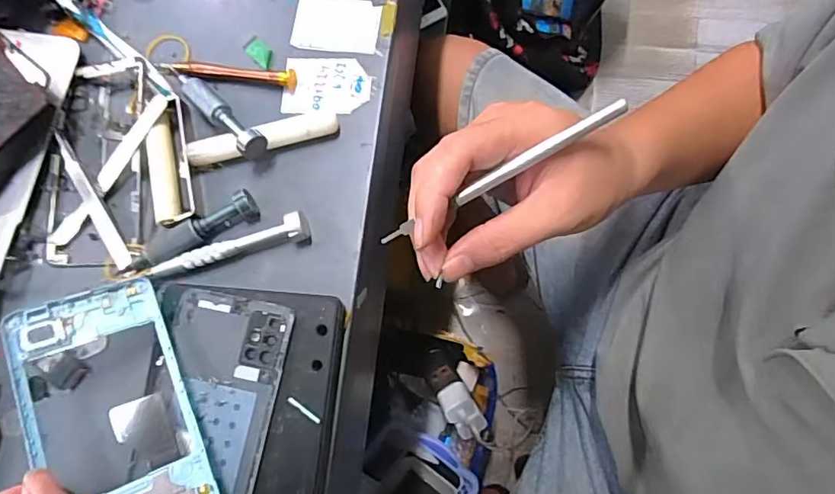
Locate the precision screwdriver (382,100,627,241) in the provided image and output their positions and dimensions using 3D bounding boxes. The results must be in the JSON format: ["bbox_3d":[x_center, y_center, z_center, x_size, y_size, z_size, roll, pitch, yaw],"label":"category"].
[{"bbox_3d":[0.043,-0.038,0.264,0.142,0.004,0.007,-29,79,5],"label":"precision screwdriver"}]

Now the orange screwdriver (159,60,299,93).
[{"bbox_3d":[-0.132,-0.120,0.348,0.099,0.010,0.011,9,78,2],"label":"orange screwdriver"}]

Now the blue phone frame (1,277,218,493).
[{"bbox_3d":[-0.159,0.093,0.269,0.074,0.004,0.153,-18,71,-26],"label":"blue phone frame"}]

